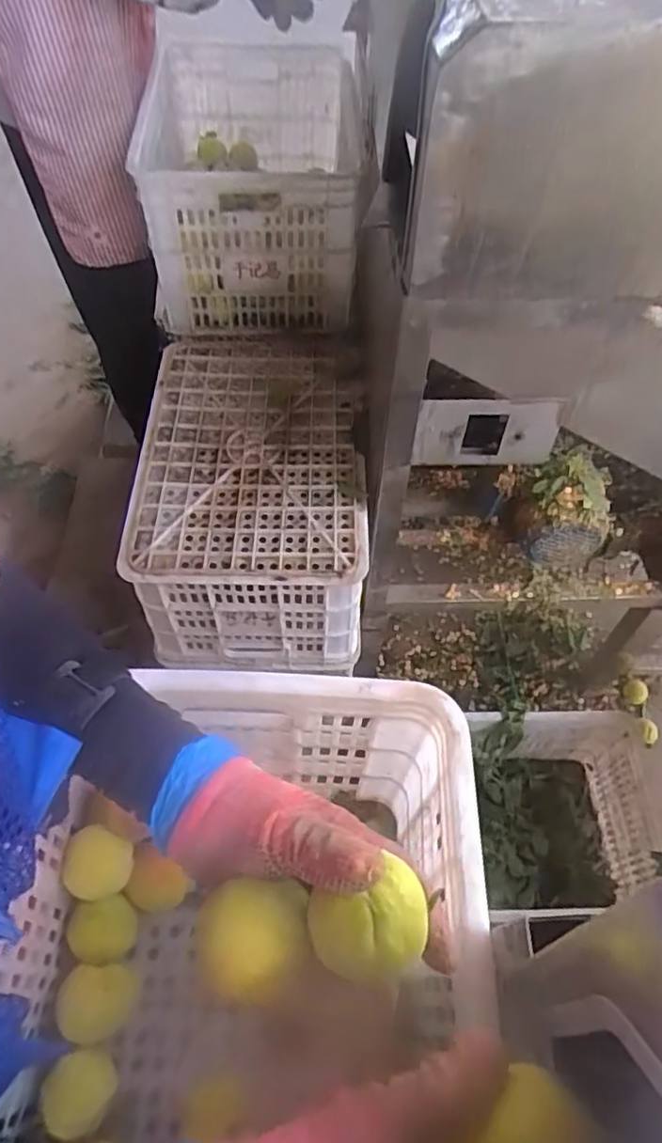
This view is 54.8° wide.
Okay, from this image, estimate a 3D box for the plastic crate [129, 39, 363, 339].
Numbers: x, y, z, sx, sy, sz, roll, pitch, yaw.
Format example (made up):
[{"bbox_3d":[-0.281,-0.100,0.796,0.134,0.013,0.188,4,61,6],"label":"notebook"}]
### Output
[{"bbox_3d":[-0.142,-0.725,1.143,0.338,0.249,0.569,-2,57,-4],"label":"plastic crate"}]

